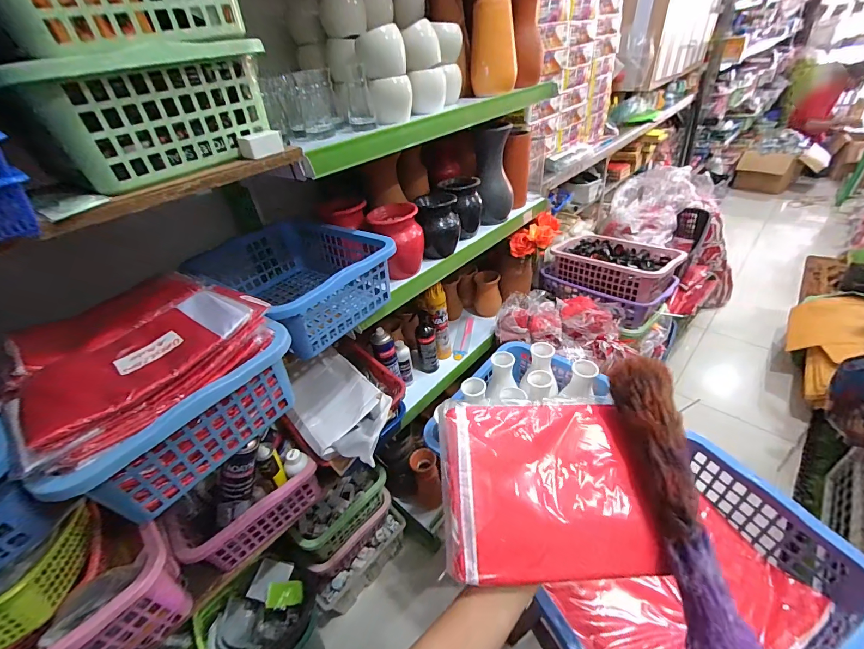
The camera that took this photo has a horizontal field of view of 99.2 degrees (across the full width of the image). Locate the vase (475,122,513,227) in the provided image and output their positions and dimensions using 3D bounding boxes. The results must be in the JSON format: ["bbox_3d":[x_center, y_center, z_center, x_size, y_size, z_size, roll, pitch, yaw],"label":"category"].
[{"bbox_3d":[0.186,-0.438,1.087,0.103,0.259,0.132,0,38,9],"label":"vase"}]

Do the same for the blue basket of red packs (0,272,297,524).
[{"bbox_3d":[-0.411,0.085,0.555,0.308,0.177,0.286,21,46,32],"label":"blue basket of red packs"}]

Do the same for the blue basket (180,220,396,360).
[{"bbox_3d":[-0.292,-0.098,0.837,0.391,0.164,0.312,25,48,35],"label":"blue basket"}]

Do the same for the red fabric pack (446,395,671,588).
[{"bbox_3d":[0.126,0.180,0.416,0.222,0.019,0.184,0,68,-5],"label":"red fabric pack"}]

